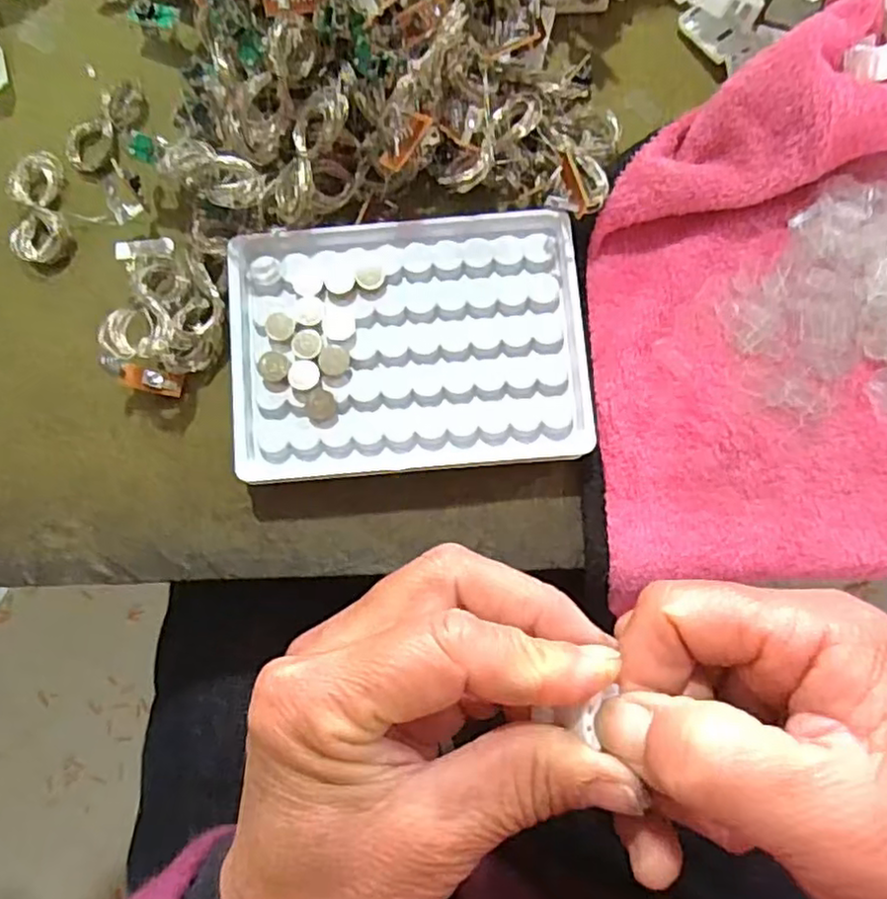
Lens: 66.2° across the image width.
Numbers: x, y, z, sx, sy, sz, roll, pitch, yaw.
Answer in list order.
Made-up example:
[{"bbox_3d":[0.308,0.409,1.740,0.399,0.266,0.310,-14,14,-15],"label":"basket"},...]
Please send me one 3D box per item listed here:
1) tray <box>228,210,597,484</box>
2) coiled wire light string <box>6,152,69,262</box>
[{"bbox_3d":[-0.013,-0.039,0.255,0.128,0.017,0.093,-5,83,0],"label":"tray"},{"bbox_3d":[-0.162,-0.098,0.273,0.021,0.008,0.046,-6,83,0],"label":"coiled wire light string"}]

